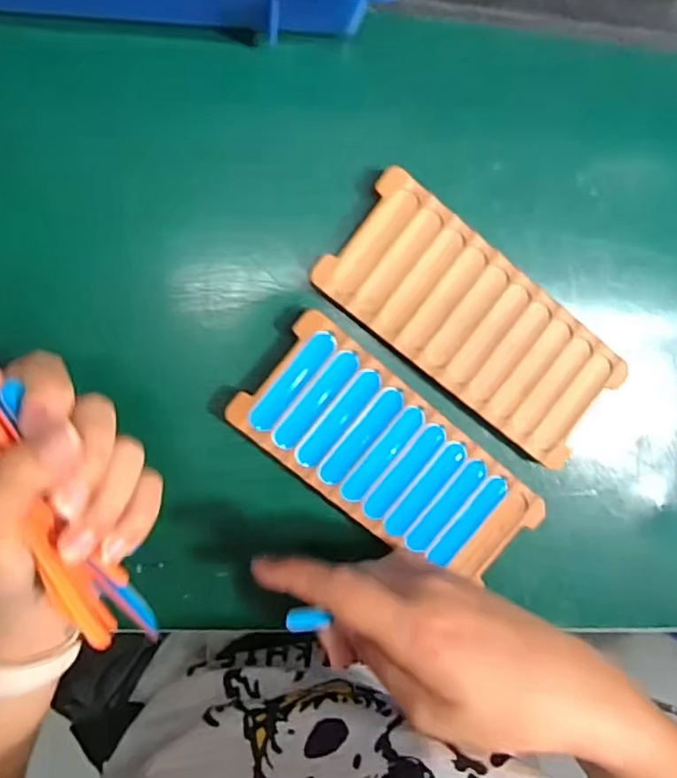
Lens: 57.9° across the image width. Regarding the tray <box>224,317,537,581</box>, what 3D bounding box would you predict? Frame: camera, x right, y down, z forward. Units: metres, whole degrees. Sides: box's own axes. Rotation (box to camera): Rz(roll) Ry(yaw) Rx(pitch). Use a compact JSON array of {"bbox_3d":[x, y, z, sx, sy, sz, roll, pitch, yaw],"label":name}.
[{"bbox_3d":[0.029,0.040,0.335,0.168,0.008,0.072,39,91,-9],"label":"tray"}]

